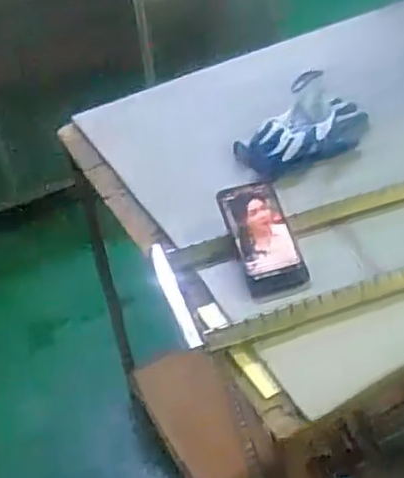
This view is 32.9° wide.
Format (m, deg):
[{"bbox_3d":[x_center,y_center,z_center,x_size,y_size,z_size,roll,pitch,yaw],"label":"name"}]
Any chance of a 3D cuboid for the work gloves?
[{"bbox_3d":[0.150,-0.172,1.036,0.201,0.081,0.134,-12,44,-6],"label":"work gloves"}]

